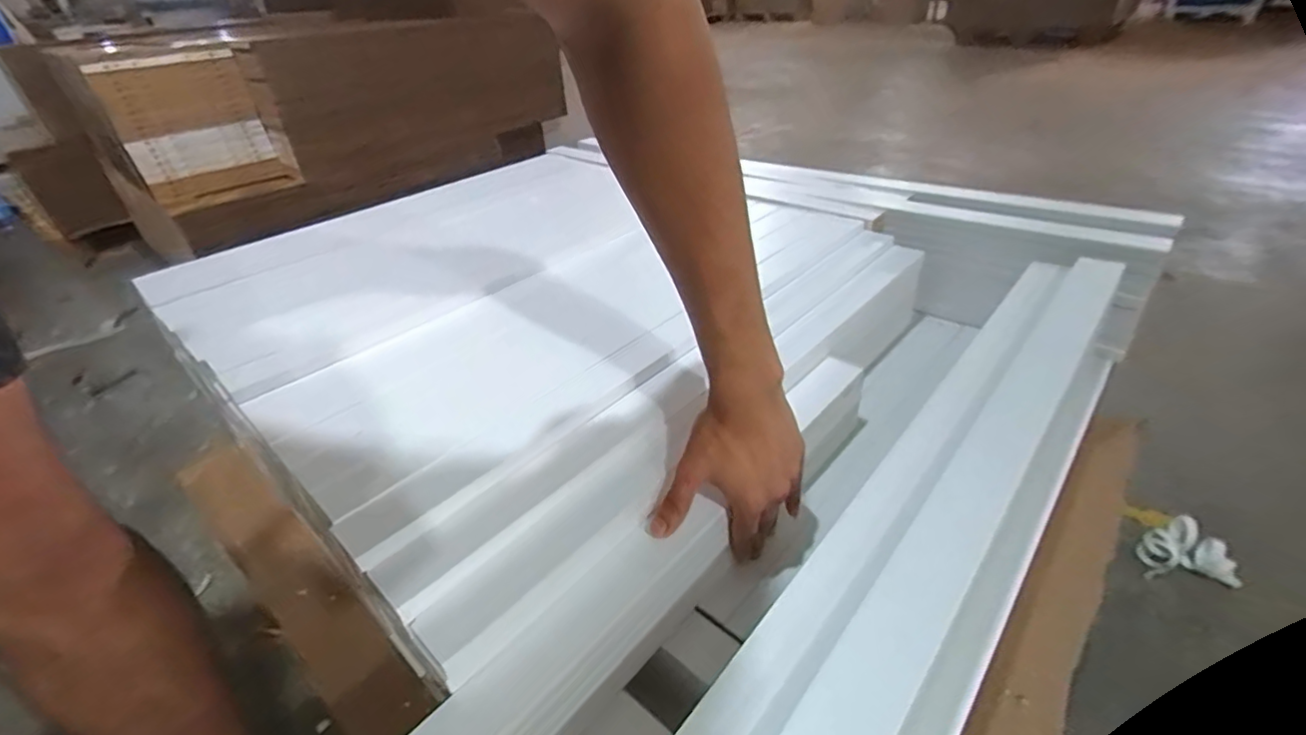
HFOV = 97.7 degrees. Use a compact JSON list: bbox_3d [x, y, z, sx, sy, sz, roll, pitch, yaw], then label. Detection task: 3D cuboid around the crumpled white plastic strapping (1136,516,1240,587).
[{"bbox_3d":[0.800,0.283,0.869,0.101,0.065,0.103,10,38,18],"label":"crumpled white plastic strapping"}]

